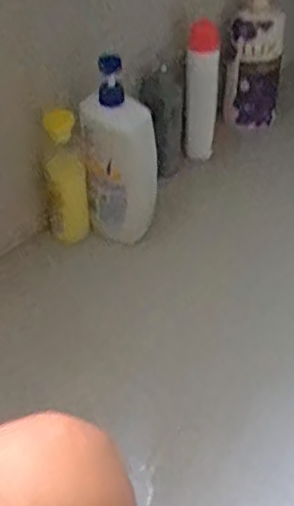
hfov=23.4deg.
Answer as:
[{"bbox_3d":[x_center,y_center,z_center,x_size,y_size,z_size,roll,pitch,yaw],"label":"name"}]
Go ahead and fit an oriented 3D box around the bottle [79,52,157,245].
[{"bbox_3d":[-0.042,-0.140,1.067,0.104,0.285,0.061,-16,47,-16],"label":"bottle"}]

